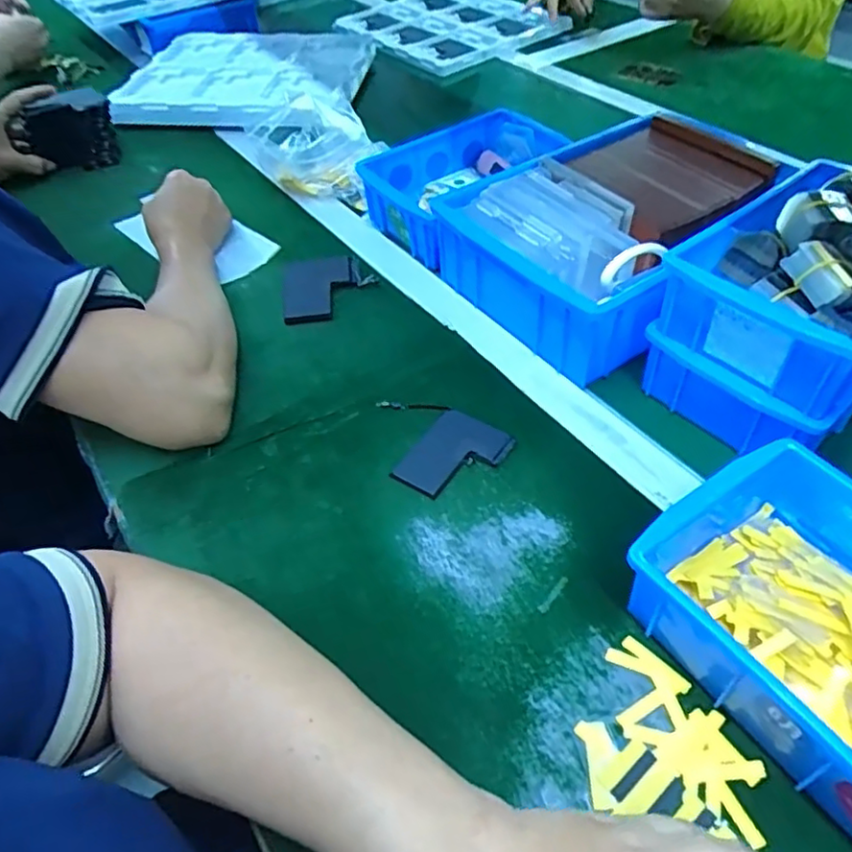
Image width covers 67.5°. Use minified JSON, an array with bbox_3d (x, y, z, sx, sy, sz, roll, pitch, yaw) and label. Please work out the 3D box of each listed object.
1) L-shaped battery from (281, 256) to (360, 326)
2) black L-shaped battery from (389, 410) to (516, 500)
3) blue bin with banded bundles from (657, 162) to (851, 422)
[{"bbox_3d":[-0.100,-0.129,0.592,0.068,0.009,0.094,-8,48,-6],"label":"L-shaped battery"},{"bbox_3d":[0.020,0.022,0.451,0.057,0.004,0.075,27,54,24],"label":"black L-shaped battery"},{"bbox_3d":[0.264,-0.100,0.424,0.185,0.077,0.135,-34,54,-24],"label":"blue bin with banded bundles"}]

